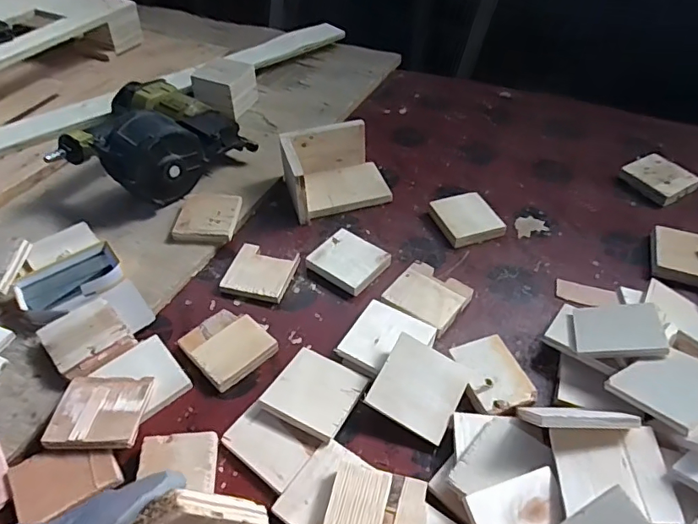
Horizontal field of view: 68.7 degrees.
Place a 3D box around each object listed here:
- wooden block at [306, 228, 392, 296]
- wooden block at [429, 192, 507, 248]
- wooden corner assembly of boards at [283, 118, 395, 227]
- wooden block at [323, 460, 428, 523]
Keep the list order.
[{"bbox_3d":[0.000,-0.001,0.728,0.091,0.025,0.081,30,52,26],"label":"wooden block"},{"bbox_3d":[0.180,-0.066,0.782,0.086,0.023,0.087,-16,48,-15],"label":"wooden block"},{"bbox_3d":[-0.022,-0.152,0.819,0.159,0.079,0.128,-10,47,-10],"label":"wooden corner assembly of boards"},{"bbox_3d":[0.025,0.238,0.474,0.090,0.018,0.083,11,47,10],"label":"wooden block"}]

